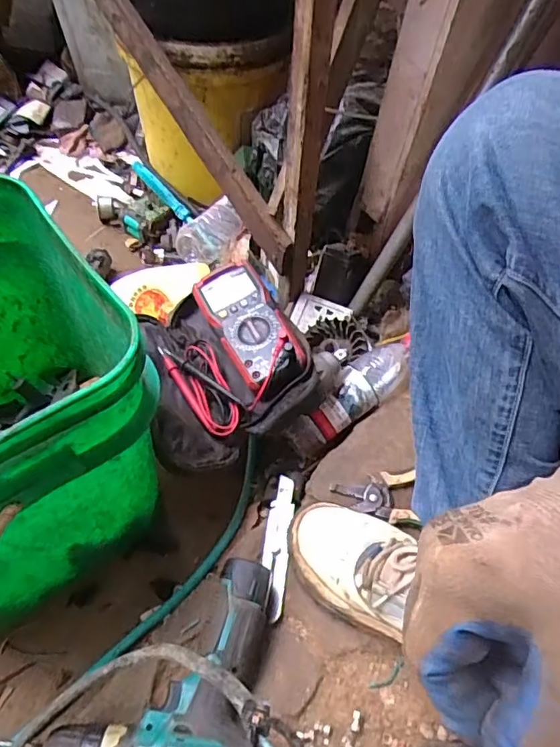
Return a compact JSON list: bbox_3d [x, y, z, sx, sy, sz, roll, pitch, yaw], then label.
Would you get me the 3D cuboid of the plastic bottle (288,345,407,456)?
[{"bbox_3d":[0.091,0.031,0.705,0.194,0.064,0.060,-42,66,-10],"label":"plastic bottle"}]

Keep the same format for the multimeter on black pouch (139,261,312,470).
[{"bbox_3d":[-0.069,-0.015,0.669,0.189,0.112,0.270,-9,56,-11],"label":"multimeter on black pouch"}]

